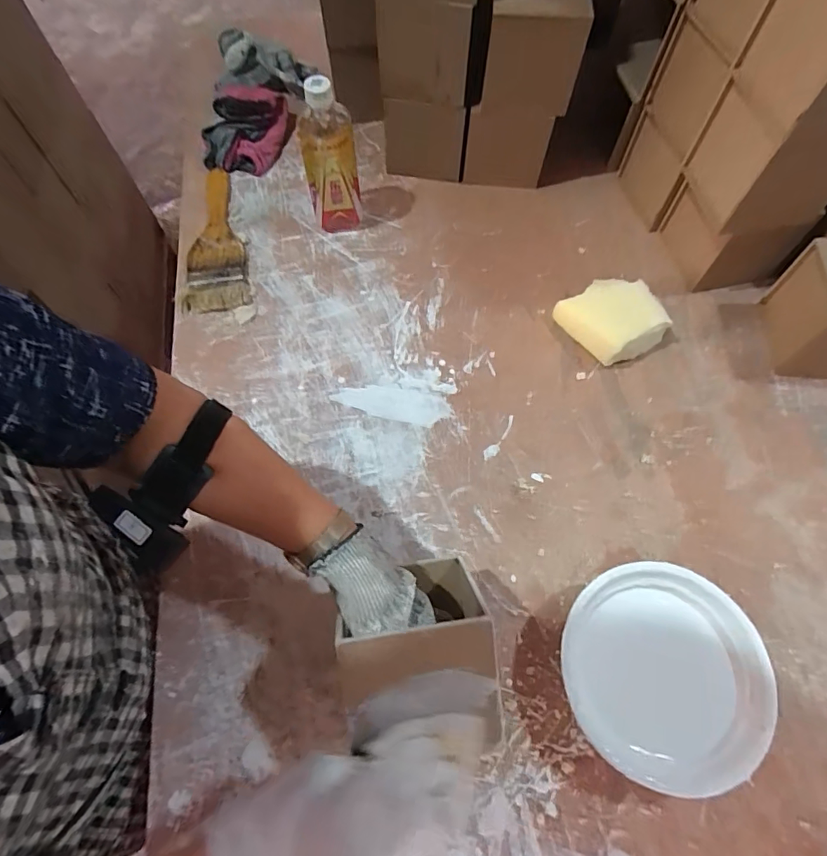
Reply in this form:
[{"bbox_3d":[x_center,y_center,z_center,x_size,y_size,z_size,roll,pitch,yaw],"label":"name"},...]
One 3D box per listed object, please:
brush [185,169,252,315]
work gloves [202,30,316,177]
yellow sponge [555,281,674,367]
[{"bbox_3d":[-0.273,-0.265,0.695,0.076,0.015,0.261,-11,66,-5],"label":"brush"},{"bbox_3d":[-0.242,-0.506,0.778,0.144,0.056,0.264,0,65,1],"label":"work gloves"},{"bbox_3d":[0.240,-0.134,0.609,0.098,0.050,0.105,-29,68,-12],"label":"yellow sponge"}]

